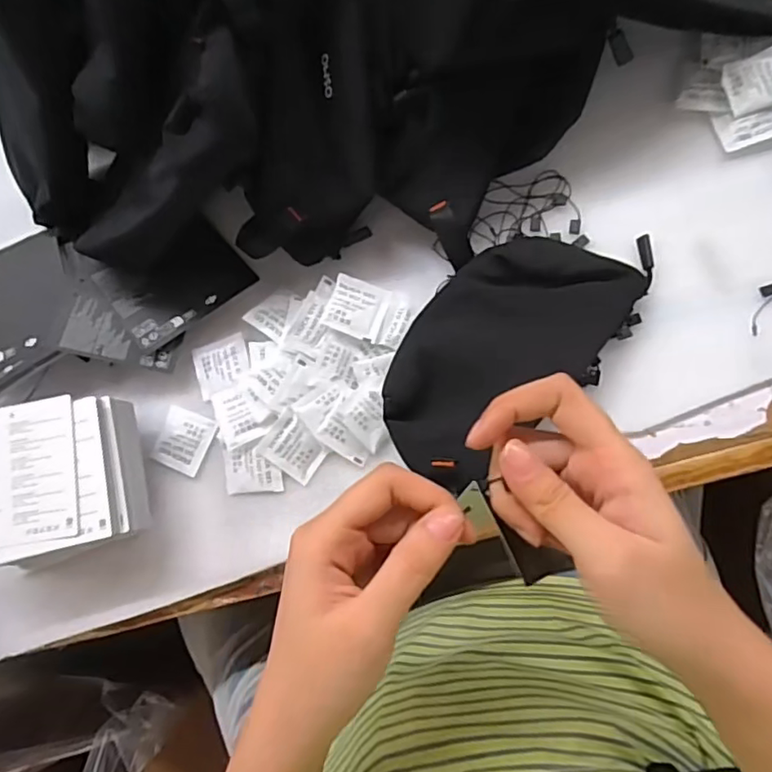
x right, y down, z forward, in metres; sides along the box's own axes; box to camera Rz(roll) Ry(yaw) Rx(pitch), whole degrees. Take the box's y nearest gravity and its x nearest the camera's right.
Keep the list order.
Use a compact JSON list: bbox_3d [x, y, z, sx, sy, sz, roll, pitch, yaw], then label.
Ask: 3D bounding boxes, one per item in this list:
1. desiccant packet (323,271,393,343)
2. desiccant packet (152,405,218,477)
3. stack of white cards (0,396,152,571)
[{"bbox_3d":[-0.020,-0.054,0.393,0.039,0.007,0.039,19,88,9],"label":"desiccant packet"},{"bbox_3d":[-0.148,0.040,0.418,0.039,0.004,0.042,19,88,9],"label":"desiccant packet"},{"bbox_3d":[-0.229,0.066,0.396,0.129,0.060,0.106,-15,78,6],"label":"stack of white cards"}]

